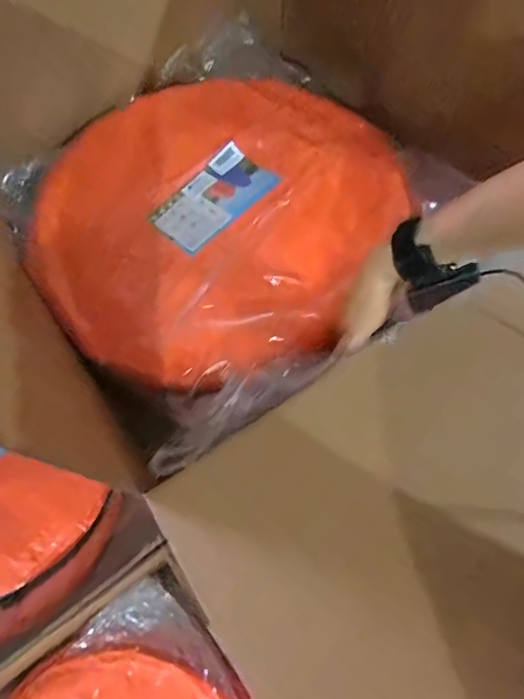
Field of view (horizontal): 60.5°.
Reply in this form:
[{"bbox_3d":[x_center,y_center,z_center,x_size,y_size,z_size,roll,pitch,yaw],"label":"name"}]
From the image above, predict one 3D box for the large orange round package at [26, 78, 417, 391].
[{"bbox_3d":[-0.083,-0.208,0.636,0.496,0.081,0.496,0,67,0],"label":"large orange round package"}]

